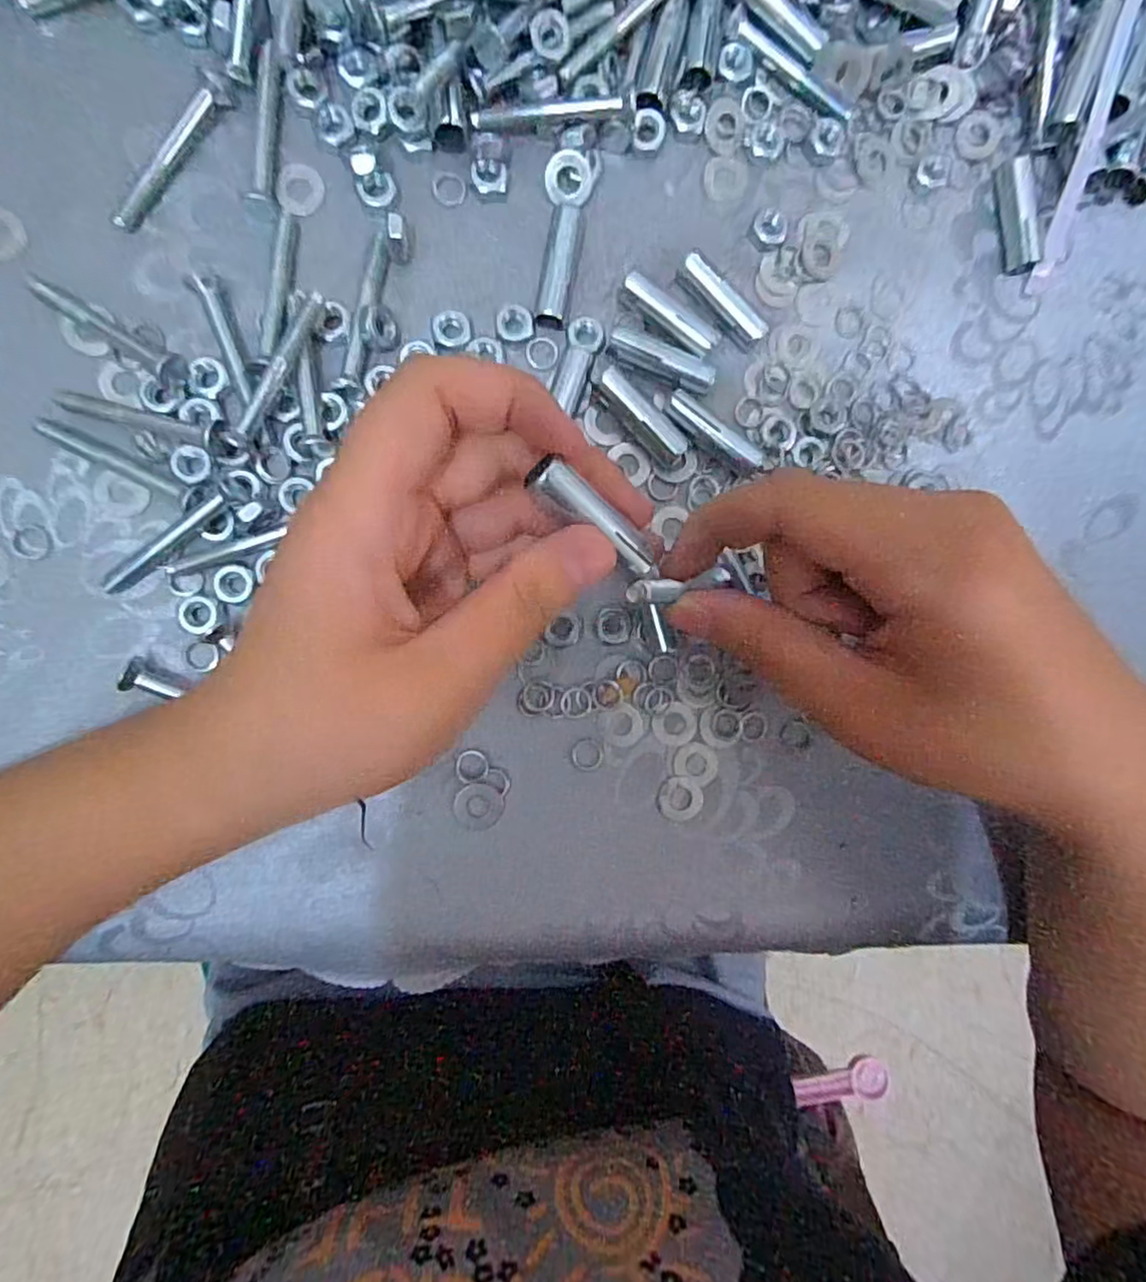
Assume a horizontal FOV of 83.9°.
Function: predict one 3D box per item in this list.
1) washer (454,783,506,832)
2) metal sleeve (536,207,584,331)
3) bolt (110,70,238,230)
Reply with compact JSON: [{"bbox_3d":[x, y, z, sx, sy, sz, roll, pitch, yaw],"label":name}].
[{"bbox_3d":[-0.033,0.058,0.222,0.017,0.004,0.016,4,90,-7],"label":"washer"},{"bbox_3d":[-0.005,-0.130,0.222,0.010,0.010,0.040,11,89,-7],"label":"metal sleeve"},{"bbox_3d":[-0.132,-0.160,0.210,0.011,0.005,0.058,38,86,-6],"label":"bolt"}]

